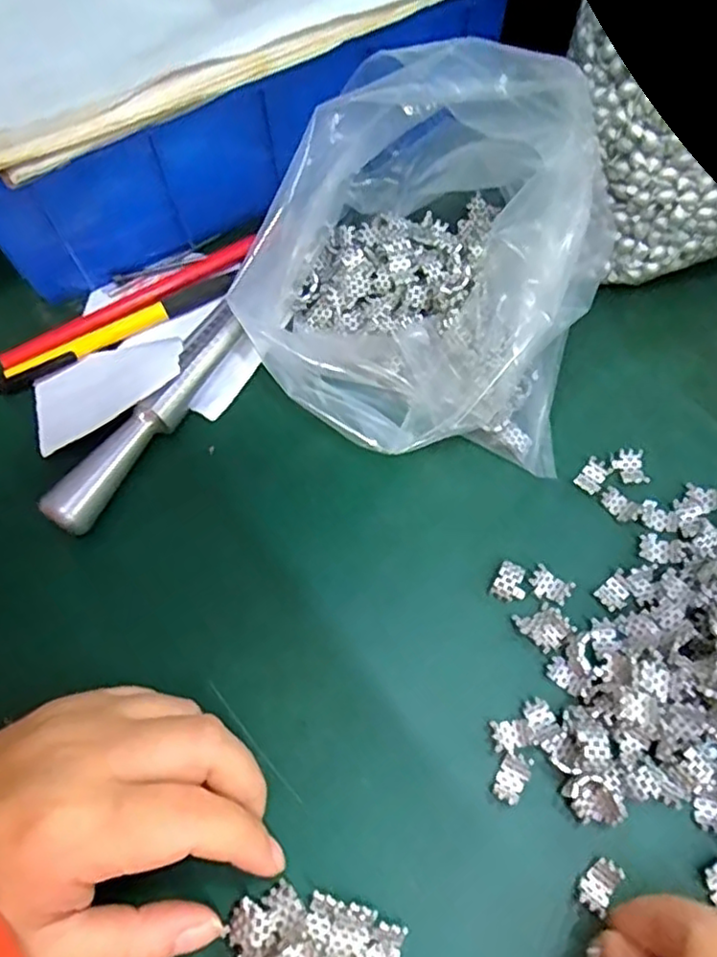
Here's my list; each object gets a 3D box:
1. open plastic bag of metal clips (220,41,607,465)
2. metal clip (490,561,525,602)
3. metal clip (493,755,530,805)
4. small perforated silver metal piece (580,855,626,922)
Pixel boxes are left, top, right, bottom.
[{"bbox_3d":[0.027,-0.079,0.270,0.148,0.109,0.124,42,74,18],"label":"open plastic bag of metal clips"},{"bbox_3d":[0.063,0.043,0.271,0.013,0.004,0.016,25,70,13],"label":"metal clip"},{"bbox_3d":[0.056,0.112,0.244,0.011,0.004,0.015,30,71,15],"label":"metal clip"},{"bbox_3d":[0.084,0.141,0.229,0.010,0.005,0.017,41,74,18],"label":"small perforated silver metal piece"}]

